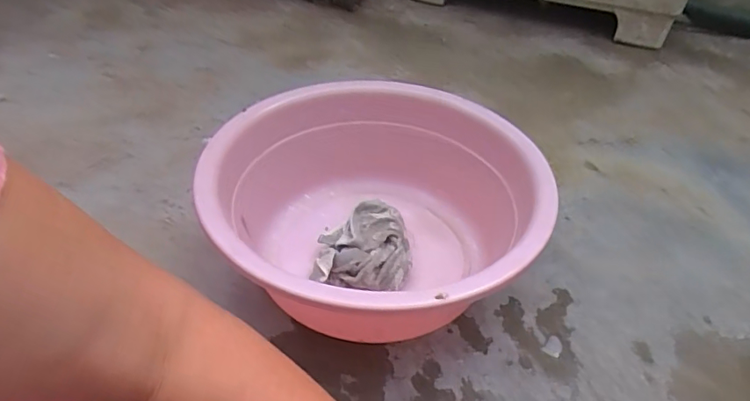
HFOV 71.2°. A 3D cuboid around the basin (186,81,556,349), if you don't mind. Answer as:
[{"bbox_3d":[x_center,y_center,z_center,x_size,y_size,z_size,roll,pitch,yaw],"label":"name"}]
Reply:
[{"bbox_3d":[-0.002,0.022,0.721,0.427,0.185,0.423,2,40,-1],"label":"basin"}]

